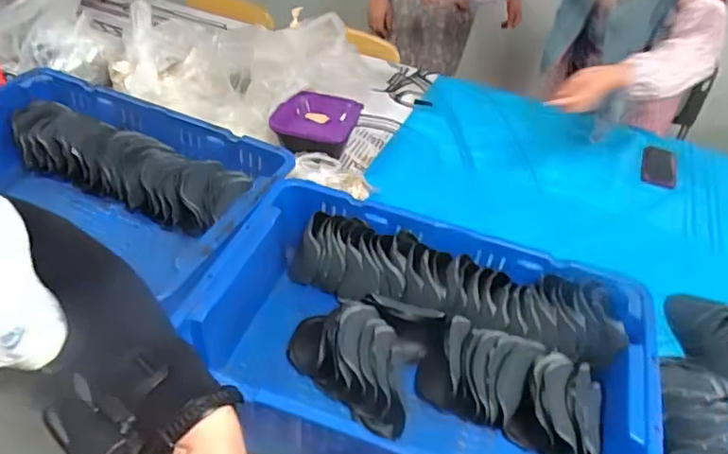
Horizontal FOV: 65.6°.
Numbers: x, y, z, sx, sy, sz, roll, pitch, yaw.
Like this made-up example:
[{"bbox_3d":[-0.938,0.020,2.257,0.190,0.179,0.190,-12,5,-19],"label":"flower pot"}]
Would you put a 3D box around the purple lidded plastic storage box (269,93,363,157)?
[{"bbox_3d":[-0.115,-0.236,1.307,0.195,0.067,0.188,11,43,5],"label":"purple lidded plastic storage box"}]

